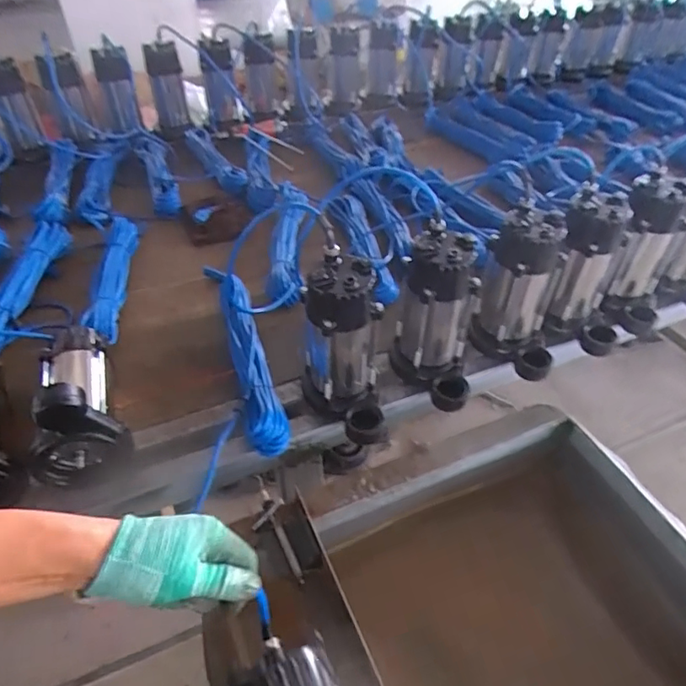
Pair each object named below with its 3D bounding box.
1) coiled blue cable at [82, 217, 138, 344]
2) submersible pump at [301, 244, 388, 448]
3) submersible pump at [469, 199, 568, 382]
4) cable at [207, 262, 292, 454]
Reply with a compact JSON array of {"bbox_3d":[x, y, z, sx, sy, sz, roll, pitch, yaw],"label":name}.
[{"bbox_3d":[-0.435,-0.118,0.981,0.067,0.072,0.348,-7,45,-8],"label":"coiled blue cable"},{"bbox_3d":[0.000,0.014,0.715,0.112,0.237,0.147,-3,44,-4],"label":"submersible pump"},{"bbox_3d":[0.283,-0.075,0.808,0.141,0.229,0.115,19,47,18],"label":"submersible pump"},{"bbox_3d":[-0.167,-0.007,0.859,0.066,0.057,0.443,-13,46,-14],"label":"cable"}]

